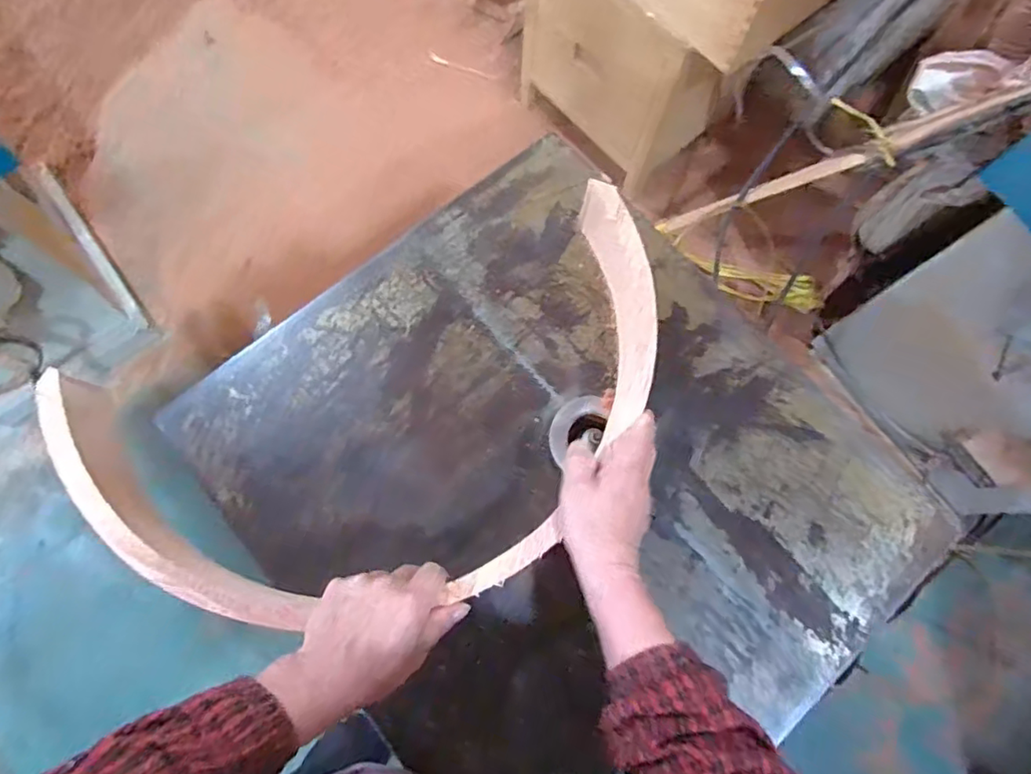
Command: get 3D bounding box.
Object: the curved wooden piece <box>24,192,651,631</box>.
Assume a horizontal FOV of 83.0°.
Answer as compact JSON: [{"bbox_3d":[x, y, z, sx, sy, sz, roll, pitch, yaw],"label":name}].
[{"bbox_3d":[-0.100,0.036,0.538,0.571,0.074,0.319,-24,76,-5],"label":"curved wooden piece"}]

